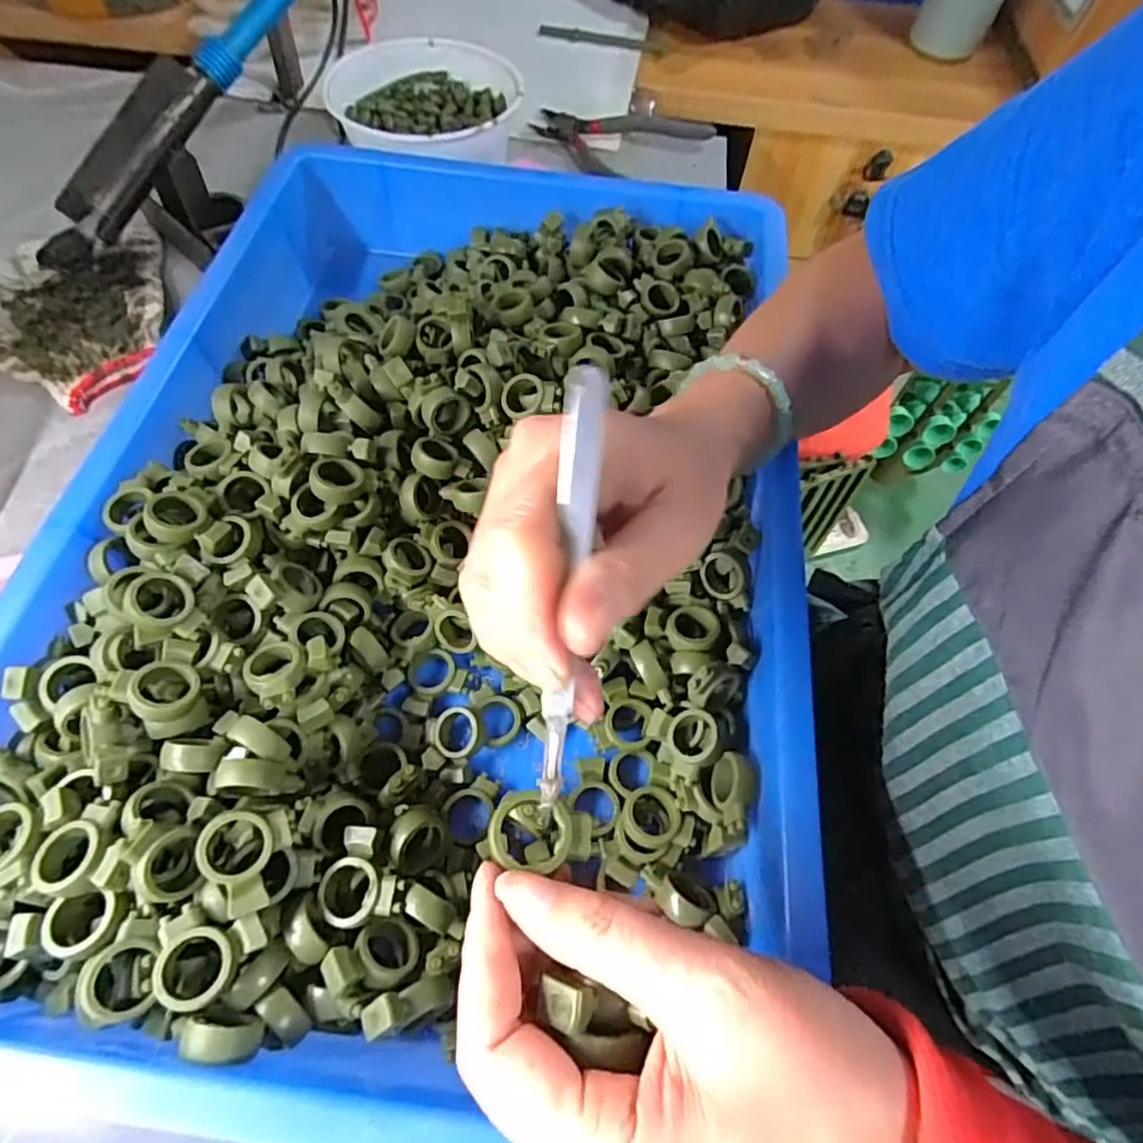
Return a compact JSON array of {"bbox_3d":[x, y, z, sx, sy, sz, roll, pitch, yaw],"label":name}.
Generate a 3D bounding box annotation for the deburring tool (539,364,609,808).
[{"bbox_3d":[-0.001,0.009,0.187,0.010,0.132,0.006,5,17,-1],"label":"deburring tool"}]

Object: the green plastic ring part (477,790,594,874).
[{"bbox_3d":[-0.010,0.084,0.204,0.034,0.007,0.023,11,60,3],"label":"green plastic ring part"}]

